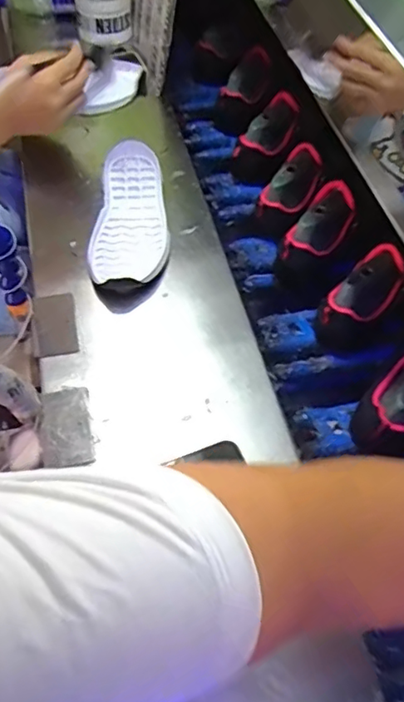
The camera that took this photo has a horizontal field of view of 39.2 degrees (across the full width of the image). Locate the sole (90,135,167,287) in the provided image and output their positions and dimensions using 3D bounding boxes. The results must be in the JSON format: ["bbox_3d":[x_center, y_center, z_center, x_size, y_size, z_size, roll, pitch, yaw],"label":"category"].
[{"bbox_3d":[-0.090,-0.186,0.752,0.091,0.029,0.272,-1,54,5],"label":"sole"}]

